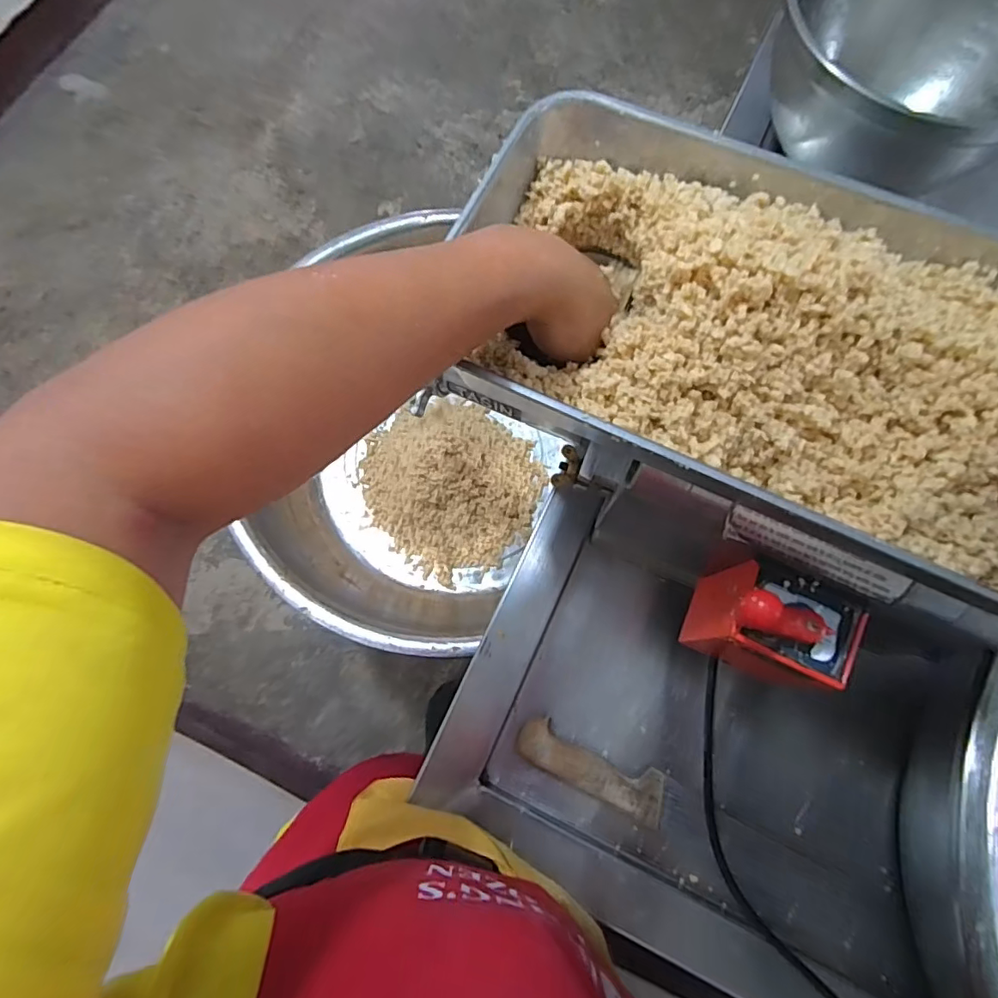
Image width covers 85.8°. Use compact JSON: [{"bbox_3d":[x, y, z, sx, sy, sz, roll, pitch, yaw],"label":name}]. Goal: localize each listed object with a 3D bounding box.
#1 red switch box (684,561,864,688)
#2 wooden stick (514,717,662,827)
[{"bbox_3d":[0.192,0.088,0.375,0.096,0.141,0.061,26,76,7],"label":"red switch box"},{"bbox_3d":[0.080,0.232,0.465,0.131,0.027,0.038,24,76,6],"label":"wooden stick"}]

